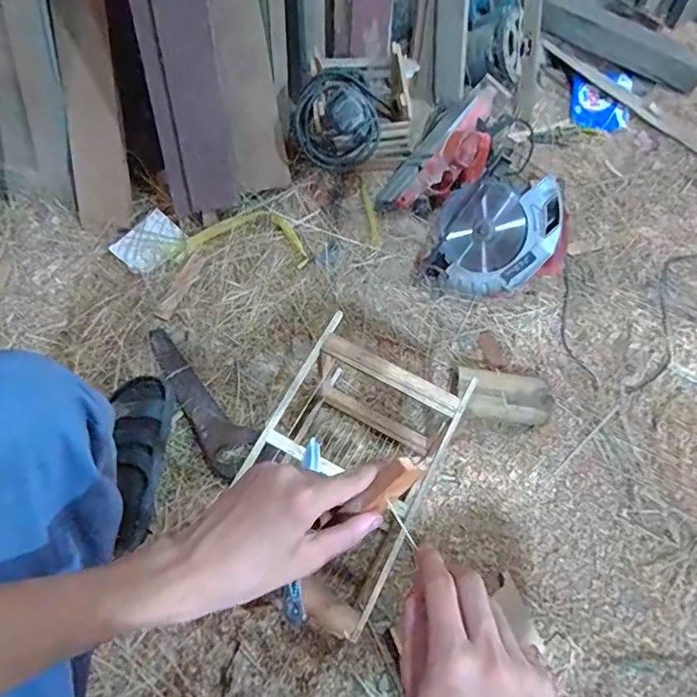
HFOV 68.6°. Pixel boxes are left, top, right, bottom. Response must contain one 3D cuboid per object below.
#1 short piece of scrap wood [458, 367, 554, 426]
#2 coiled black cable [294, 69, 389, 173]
[{"bbox_3d":[0.267,0.088,0.893,0.163,0.073,0.078,10,61,0],"label":"short piece of scrap wood"},{"bbox_3d":[-0.021,-0.460,1.039,0.167,0.145,0.163,7,61,-2],"label":"coiled black cable"}]

